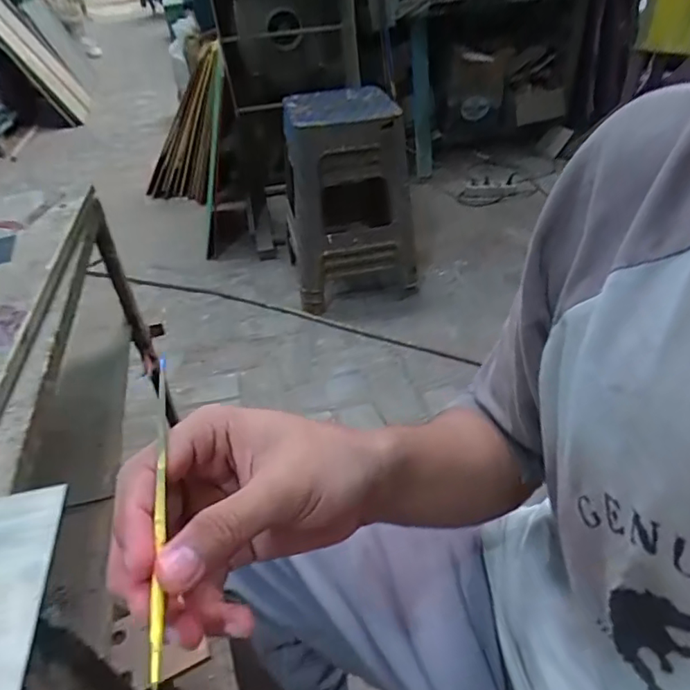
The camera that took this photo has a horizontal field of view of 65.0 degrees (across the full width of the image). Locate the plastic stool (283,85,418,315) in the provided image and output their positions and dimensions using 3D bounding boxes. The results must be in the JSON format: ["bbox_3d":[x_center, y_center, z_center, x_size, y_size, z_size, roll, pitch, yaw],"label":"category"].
[{"bbox_3d":[0.010,-0.437,1.611,0.351,0.560,0.425,-9,39,-4],"label":"plastic stool"}]

